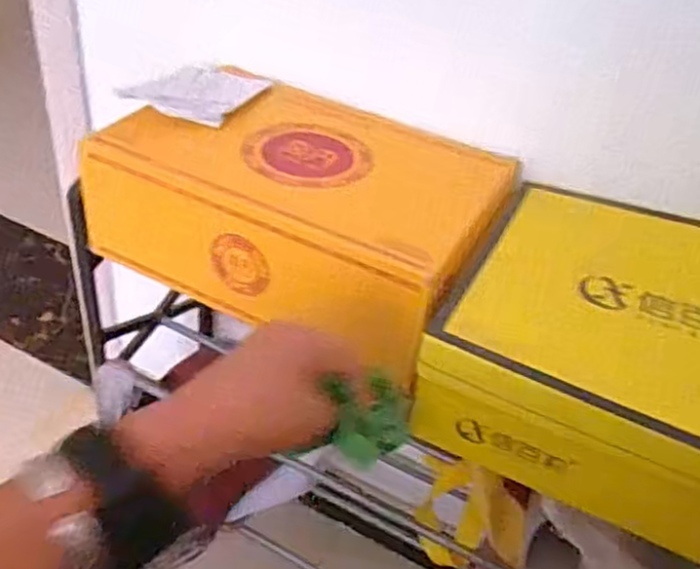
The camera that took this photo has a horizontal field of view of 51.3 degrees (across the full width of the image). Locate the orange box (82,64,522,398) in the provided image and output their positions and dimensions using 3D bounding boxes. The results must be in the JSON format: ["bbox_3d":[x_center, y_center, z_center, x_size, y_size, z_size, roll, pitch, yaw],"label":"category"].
[{"bbox_3d":[-0.041,-0.070,0.627,0.314,0.098,0.208,22,41,19],"label":"orange box"}]

